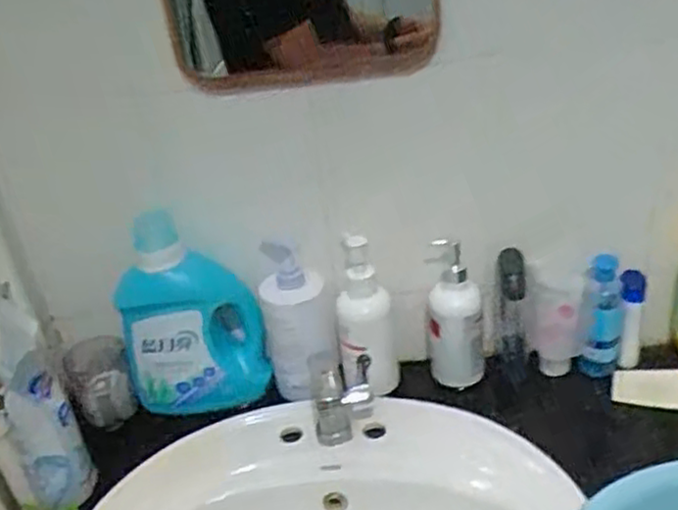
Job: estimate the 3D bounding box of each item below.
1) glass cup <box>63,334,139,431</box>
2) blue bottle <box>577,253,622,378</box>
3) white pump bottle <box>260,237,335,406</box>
[{"bbox_3d":[-0.314,0.169,0.953,0.080,0.106,0.064,-23,37,-23],"label":"glass cup"},{"bbox_3d":[0.325,0.079,0.887,0.042,0.164,0.033,12,38,26],"label":"blue bottle"},{"bbox_3d":[-0.051,0.088,0.915,0.084,0.181,0.086,-14,34,-11],"label":"white pump bottle"}]

